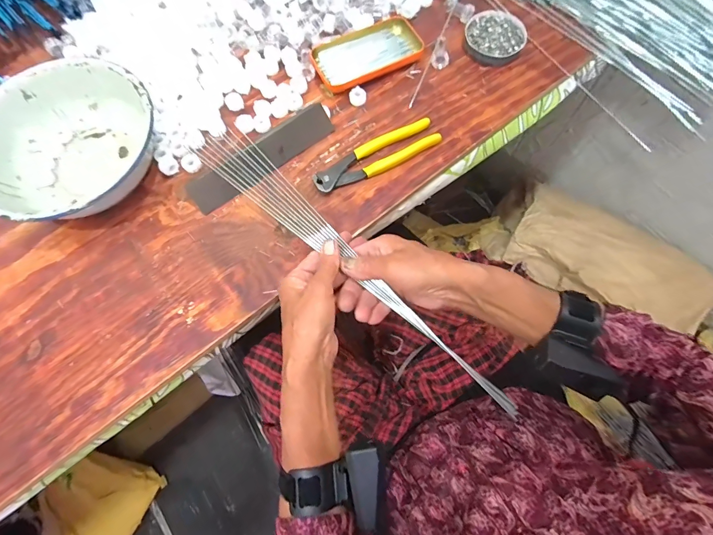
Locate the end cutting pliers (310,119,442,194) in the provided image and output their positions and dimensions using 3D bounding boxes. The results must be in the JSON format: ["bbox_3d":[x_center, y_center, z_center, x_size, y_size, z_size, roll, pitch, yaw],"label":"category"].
[{"bbox_3d":[0.024,-0.138,0.451,0.164,0.014,0.039,-26,73,-7],"label":"end cutting pliers"}]

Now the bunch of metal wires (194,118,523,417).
[{"bbox_3d":[-0.013,-0.011,0.396,0.444,0.019,0.053,43,78,11],"label":"bunch of metal wires"}]

